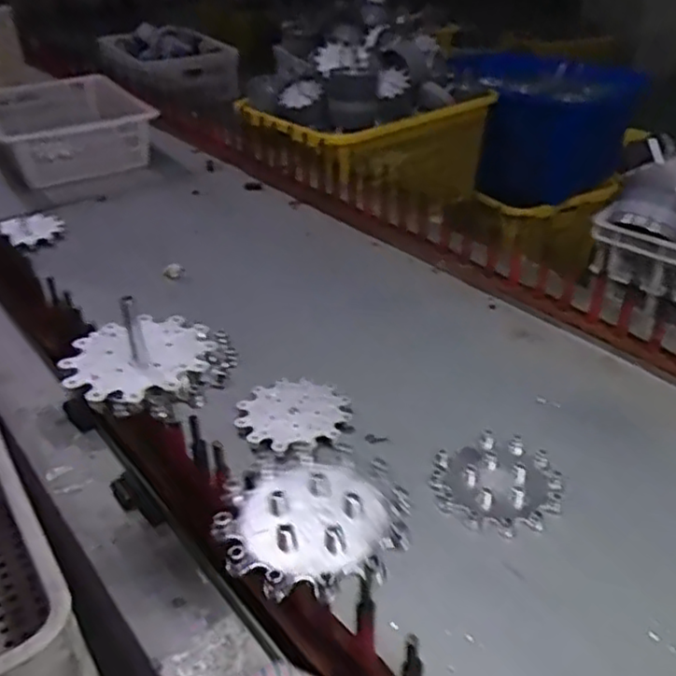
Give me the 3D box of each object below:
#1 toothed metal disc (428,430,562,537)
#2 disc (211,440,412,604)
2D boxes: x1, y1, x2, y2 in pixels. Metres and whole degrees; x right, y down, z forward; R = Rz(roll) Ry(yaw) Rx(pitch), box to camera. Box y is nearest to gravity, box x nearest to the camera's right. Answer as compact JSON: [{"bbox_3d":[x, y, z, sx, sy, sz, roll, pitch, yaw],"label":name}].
[{"bbox_3d":[0.184,0.164,0.804,0.140,0.013,0.138,7,33,12],"label":"toothed metal disc"},{"bbox_3d":[-0.021,0.136,0.538,0.138,0.022,0.148,-1,32,0],"label":"disc"}]

